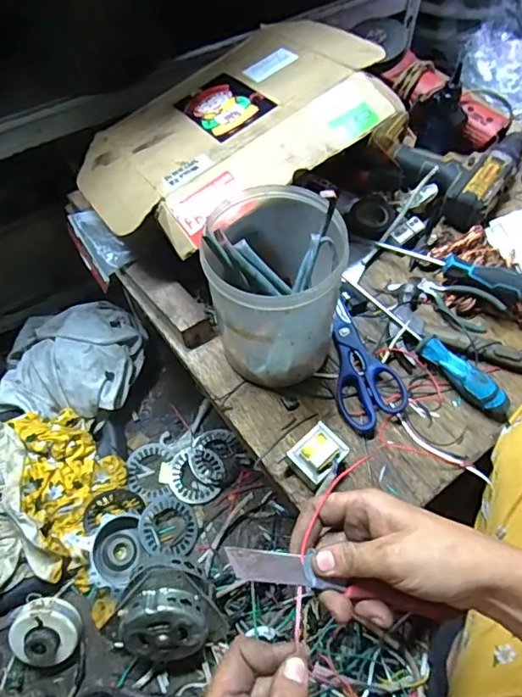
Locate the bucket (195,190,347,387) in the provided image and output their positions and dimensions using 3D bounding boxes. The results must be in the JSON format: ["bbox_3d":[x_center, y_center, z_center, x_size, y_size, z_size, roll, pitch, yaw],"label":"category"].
[{"bbox_3d":[0.016,-0.060,0.524,0.129,0.173,0.136,0,60,1],"label":"bucket"}]

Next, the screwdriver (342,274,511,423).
[{"bbox_3d":[0.182,-0.011,0.576,0.027,0.032,0.245,-35,66,-18],"label":"screwdriver"}]

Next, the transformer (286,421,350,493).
[{"bbox_3d":[0.057,0.112,0.509,0.056,0.045,0.046,-38,67,-19],"label":"transformer"}]

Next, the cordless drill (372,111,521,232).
[{"bbox_3d":[0.265,-0.272,0.699,0.184,0.060,0.188,35,66,19],"label":"cordless drill"}]

